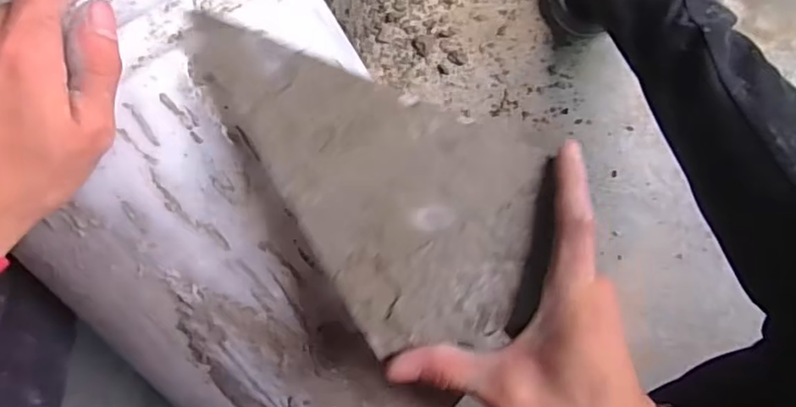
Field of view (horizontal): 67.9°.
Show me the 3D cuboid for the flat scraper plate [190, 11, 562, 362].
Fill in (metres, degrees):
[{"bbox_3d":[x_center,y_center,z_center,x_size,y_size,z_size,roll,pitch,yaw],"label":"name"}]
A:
[{"bbox_3d":[-0.019,-0.001,0.291,0.190,0.009,0.118,18,87,-4],"label":"flat scraper plate"}]

